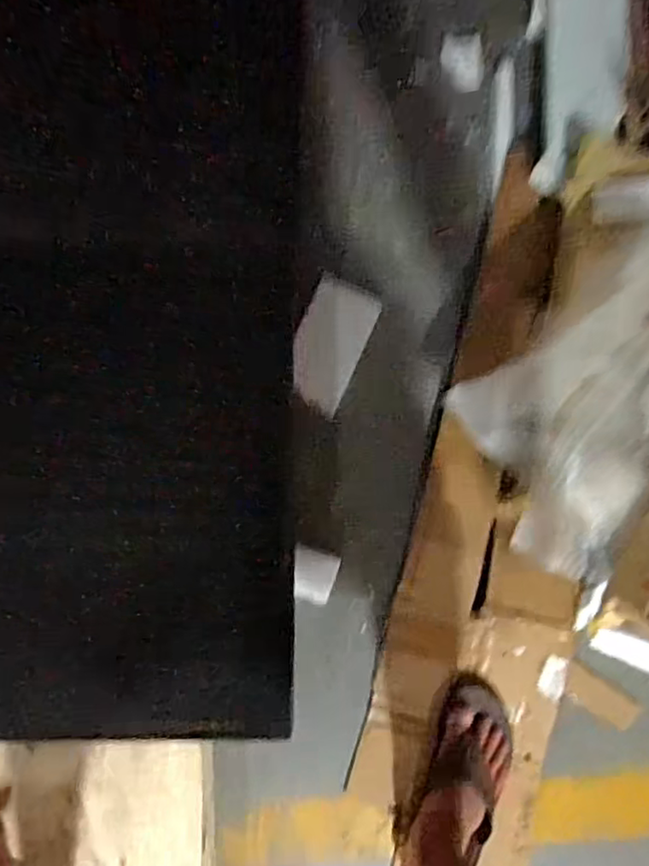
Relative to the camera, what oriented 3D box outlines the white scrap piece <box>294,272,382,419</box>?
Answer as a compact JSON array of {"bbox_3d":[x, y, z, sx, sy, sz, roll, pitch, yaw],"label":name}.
[{"bbox_3d":[0.007,-0.128,0.896,0.095,0.006,0.184,24,82,-6],"label":"white scrap piece"}]

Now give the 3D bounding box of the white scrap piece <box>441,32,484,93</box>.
[{"bbox_3d":[0.207,-0.551,0.939,0.059,0.006,0.087,-5,86,-3],"label":"white scrap piece"}]

